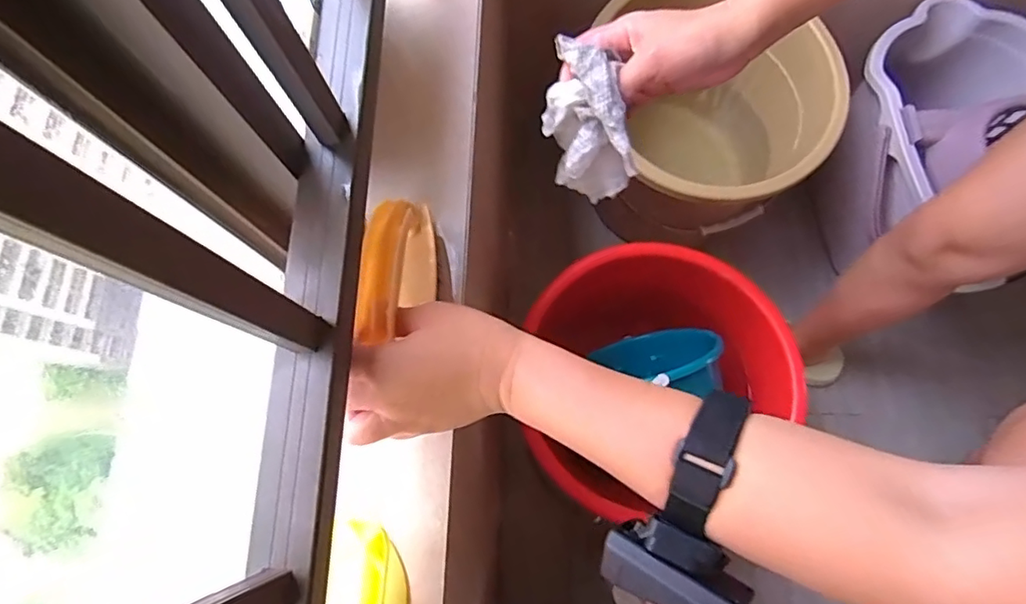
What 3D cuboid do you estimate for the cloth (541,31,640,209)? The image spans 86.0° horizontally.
[{"bbox_3d":[0.058,-0.142,0.444,0.056,0.103,0.089,-14,75,-2],"label":"cloth"}]

